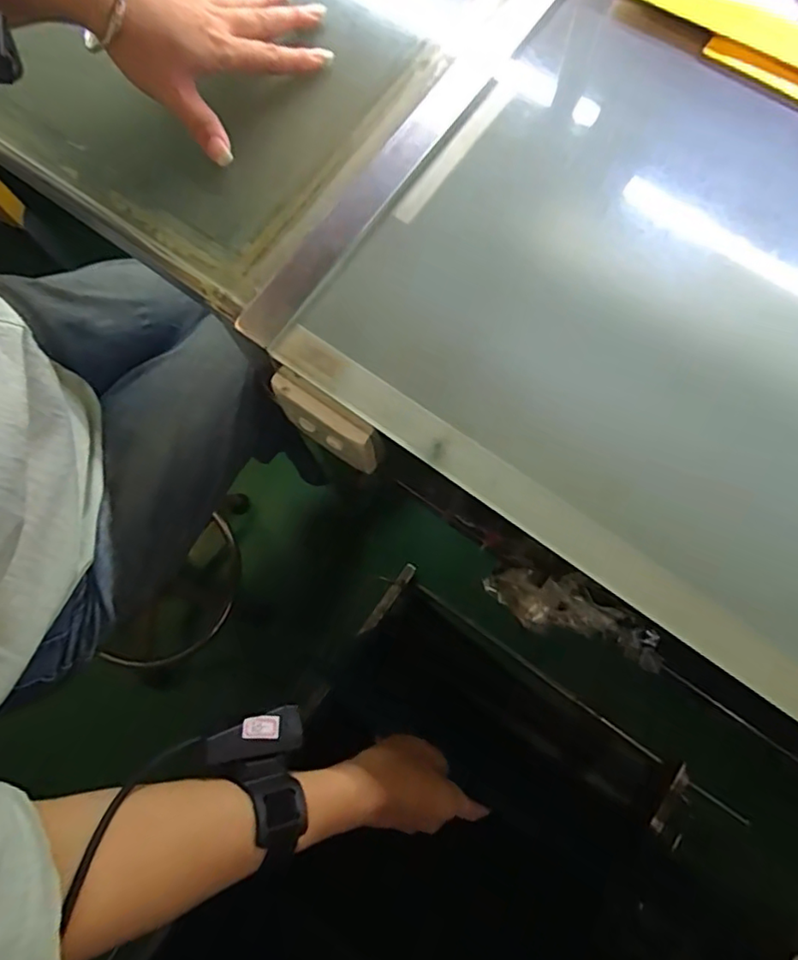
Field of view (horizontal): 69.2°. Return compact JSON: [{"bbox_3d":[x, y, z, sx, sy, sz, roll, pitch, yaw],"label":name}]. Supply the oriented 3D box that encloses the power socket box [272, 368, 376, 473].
[{"bbox_3d":[-0.059,-0.043,0.460,0.087,0.076,0.025,35,80,9],"label":"power socket box"}]

